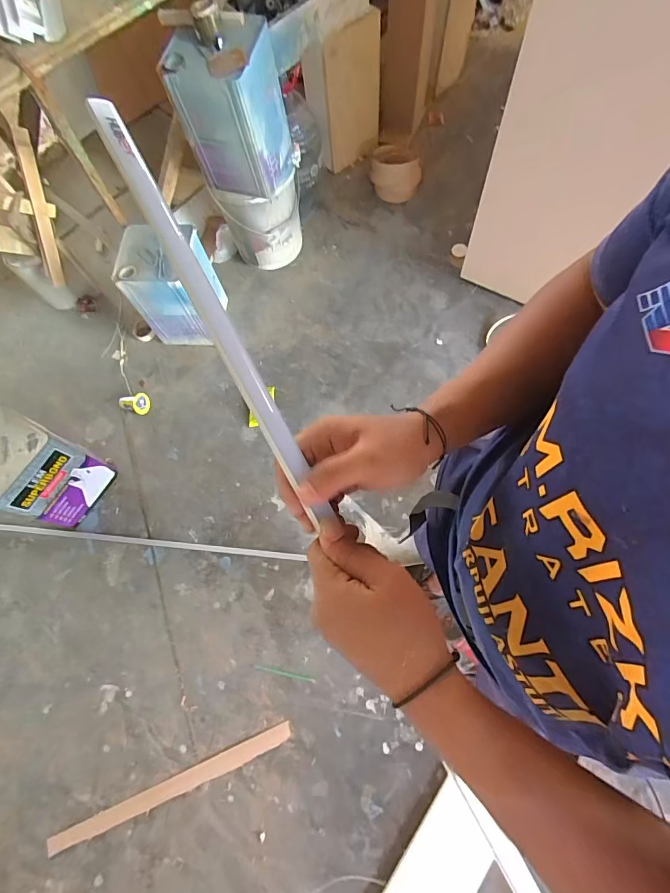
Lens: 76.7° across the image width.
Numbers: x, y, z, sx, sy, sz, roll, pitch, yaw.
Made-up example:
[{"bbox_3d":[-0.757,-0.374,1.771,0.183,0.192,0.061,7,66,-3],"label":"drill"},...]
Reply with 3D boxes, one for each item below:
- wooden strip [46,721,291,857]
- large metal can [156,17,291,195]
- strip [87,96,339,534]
[{"bbox_3d":[-0.416,0.891,1.110,0.633,0.010,0.050,-22,68,-8],"label":"wooden strip"},{"bbox_3d":[-0.292,-0.960,1.223,0.252,0.347,0.244,19,73,11],"label":"large metal can"},{"bbox_3d":[-0.079,-0.084,0.289,0.019,0.010,0.310,-29,95,-8],"label":"strip"}]

